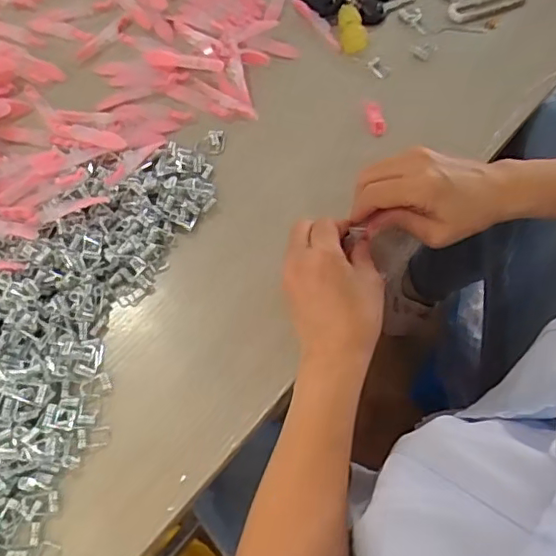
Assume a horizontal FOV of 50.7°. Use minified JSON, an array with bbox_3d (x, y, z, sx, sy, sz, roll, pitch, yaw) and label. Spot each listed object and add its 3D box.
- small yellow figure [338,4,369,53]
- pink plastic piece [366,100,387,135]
[{"bbox_3d":[0.073,-0.242,0.568,0.027,0.016,0.053,-8,62,-3],"label":"small yellow figure"},{"bbox_3d":[0.086,-0.142,0.519,0.013,0.008,0.033,-14,77,-6],"label":"pink plastic piece"}]

